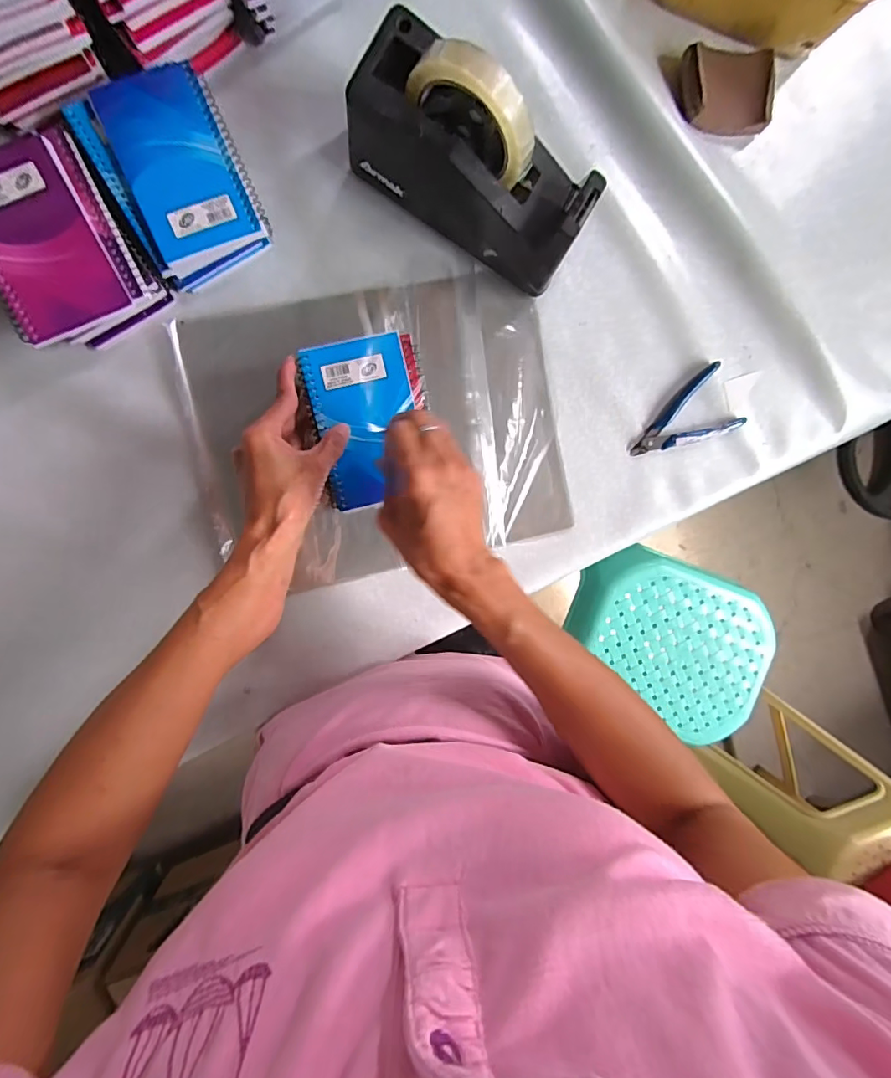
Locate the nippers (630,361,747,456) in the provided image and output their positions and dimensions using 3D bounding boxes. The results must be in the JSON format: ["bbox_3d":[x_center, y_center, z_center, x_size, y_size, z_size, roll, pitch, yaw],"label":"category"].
[{"bbox_3d":[0.241,-0.118,0.504,0.117,0.012,0.070,-32,98,-5],"label":"nippers"}]

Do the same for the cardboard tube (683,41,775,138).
[{"bbox_3d":[0.266,-0.421,0.474,0.090,0.026,0.068,-4,95,-8],"label":"cardboard tube"}]

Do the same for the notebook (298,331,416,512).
[{"bbox_3d":[-0.064,-0.097,0.409,0.082,0.007,0.131,-15,96,-7],"label":"notebook"}]

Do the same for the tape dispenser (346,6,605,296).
[{"bbox_3d":[0.026,-0.305,0.402,0.203,0.131,0.075,30,90,-9],"label":"tape dispenser"}]

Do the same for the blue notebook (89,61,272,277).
[{"bbox_3d":[-0.212,-0.299,0.398,0.087,0.016,0.143,-23,95,-2],"label":"blue notebook"}]

